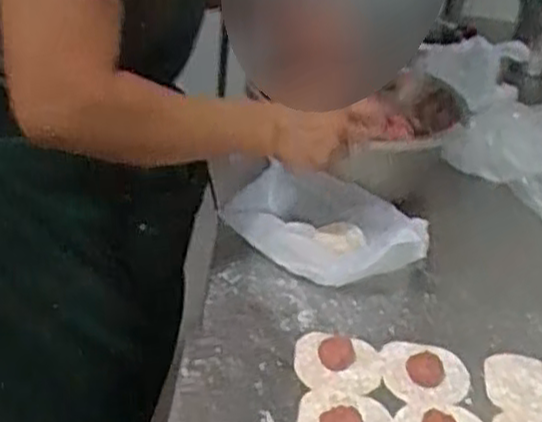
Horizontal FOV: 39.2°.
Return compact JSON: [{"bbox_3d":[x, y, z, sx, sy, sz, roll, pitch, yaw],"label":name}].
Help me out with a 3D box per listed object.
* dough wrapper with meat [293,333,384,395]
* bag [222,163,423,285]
[{"bbox_3d":[0.064,0.139,0.717,0.081,0.013,0.076,7,31,1],"label":"dough wrapper with meat"},{"bbox_3d":[0.061,0.011,0.841,0.235,0.084,0.141,11,31,7],"label":"bag"}]

